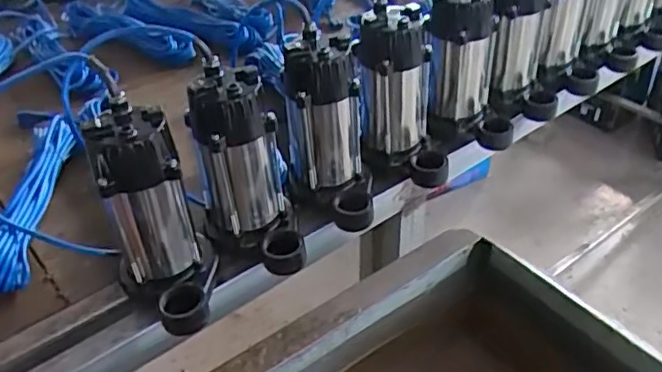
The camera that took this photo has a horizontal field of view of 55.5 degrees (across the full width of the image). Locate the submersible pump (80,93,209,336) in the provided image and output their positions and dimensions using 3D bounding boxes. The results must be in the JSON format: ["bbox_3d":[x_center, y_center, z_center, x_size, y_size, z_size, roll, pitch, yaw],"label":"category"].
[{"bbox_3d":[-0.211,0.041,0.743,0.101,0.254,0.204,-14,39,-15],"label":"submersible pump"}]

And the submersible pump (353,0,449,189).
[{"bbox_3d":[0.117,-0.133,0.913,0.164,0.216,0.098,20,43,27],"label":"submersible pump"}]

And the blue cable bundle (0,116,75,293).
[{"bbox_3d":[-0.449,0.018,0.925,0.085,0.056,0.351,-5,38,-3],"label":"blue cable bundle"}]

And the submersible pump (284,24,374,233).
[{"bbox_3d":[0.009,-0.073,0.849,0.098,0.216,0.159,-21,42,-22],"label":"submersible pump"}]

